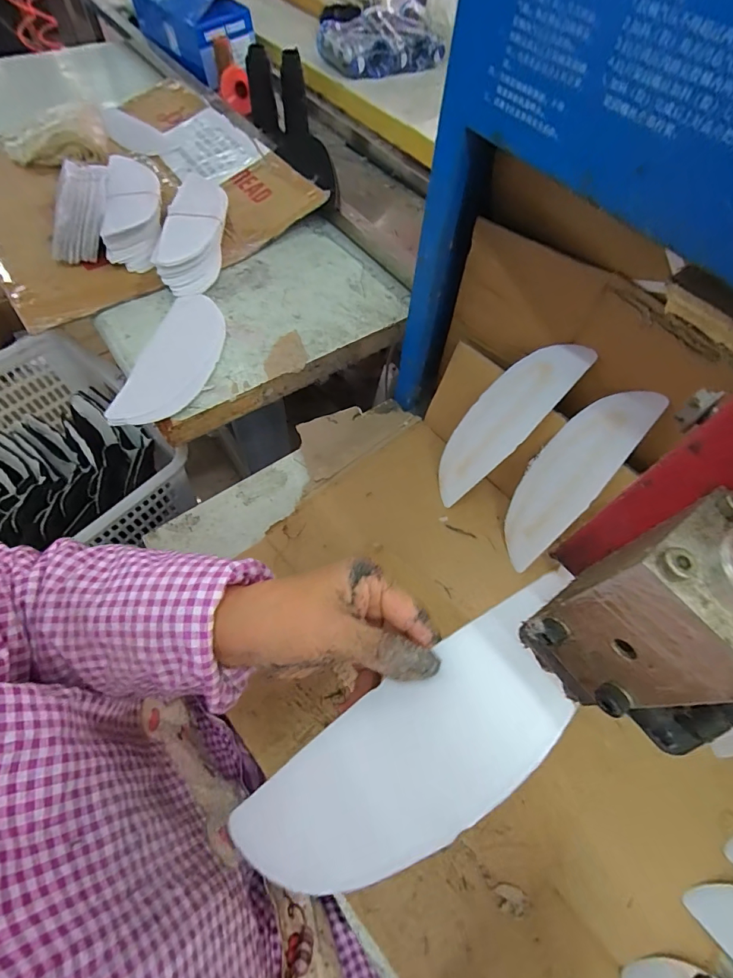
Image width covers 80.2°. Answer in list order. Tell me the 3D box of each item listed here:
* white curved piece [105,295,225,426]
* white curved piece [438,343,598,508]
[{"bbox_3d":[-0.241,-0.167,0.555,0.092,0.012,0.231,13,61,4],"label":"white curved piece"},{"bbox_3d":[0.144,-0.073,0.476,0.010,0.210,0.068,-6,52,-51],"label":"white curved piece"}]

